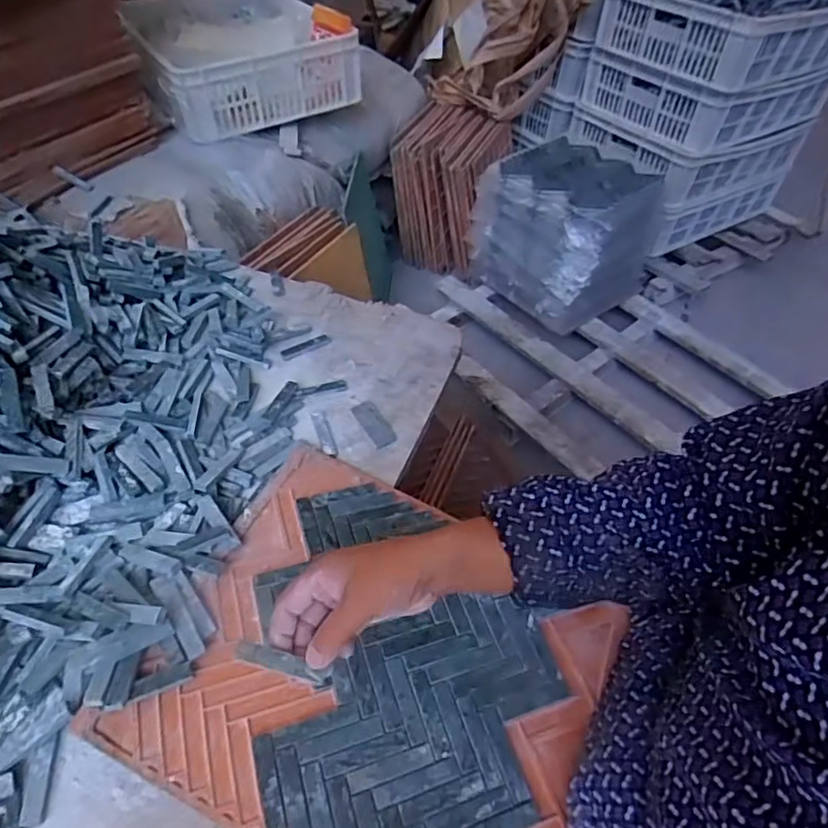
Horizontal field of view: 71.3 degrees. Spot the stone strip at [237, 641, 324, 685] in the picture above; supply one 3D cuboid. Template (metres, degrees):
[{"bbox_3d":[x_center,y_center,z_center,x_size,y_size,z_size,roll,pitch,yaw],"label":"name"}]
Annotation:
[{"bbox_3d":[-0.088,0.164,0.382,0.060,0.004,0.013,22,62,-9],"label":"stone strip"}]

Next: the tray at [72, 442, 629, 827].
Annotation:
[{"bbox_3d":[-0.020,0.198,0.464,0.337,0.010,0.285,24,51,9],"label":"tray"}]

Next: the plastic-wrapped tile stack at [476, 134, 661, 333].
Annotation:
[{"bbox_3d":[0.339,-0.404,1.323,0.308,0.315,0.312,-34,57,-30],"label":"plastic-wrapped tile stack"}]

